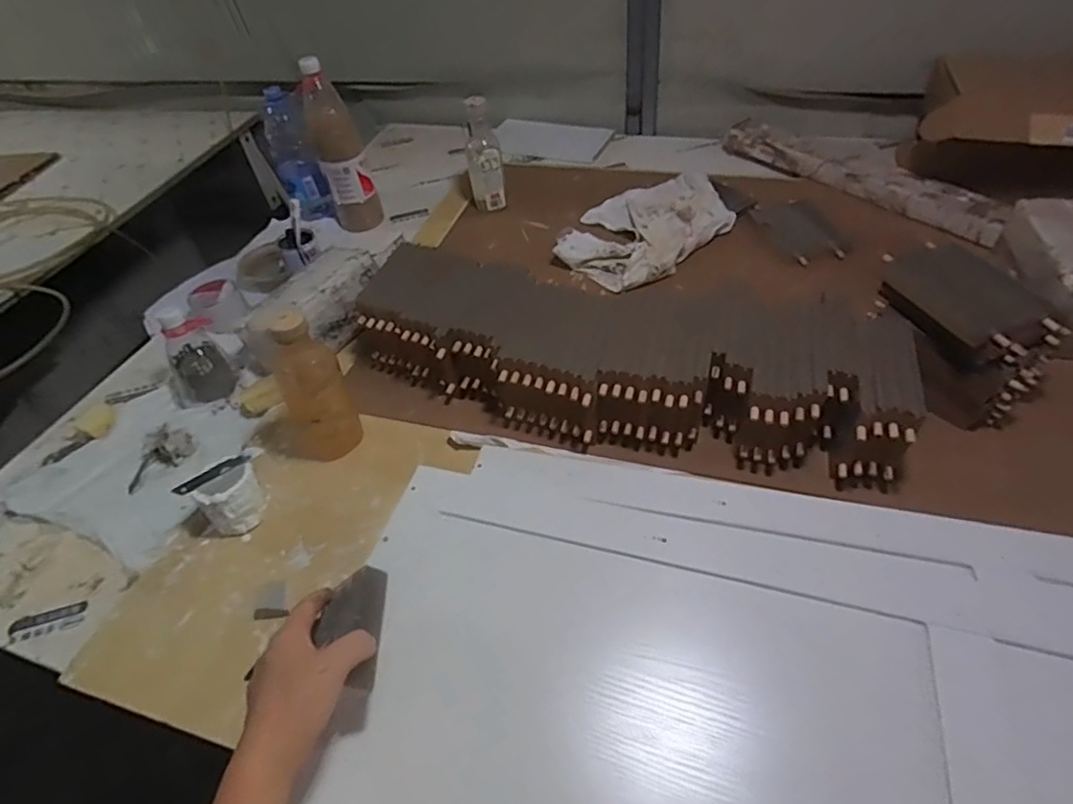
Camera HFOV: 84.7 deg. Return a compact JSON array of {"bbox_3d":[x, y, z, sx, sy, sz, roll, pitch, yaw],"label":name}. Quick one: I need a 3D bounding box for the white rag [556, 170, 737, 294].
[{"bbox_3d":[0.198,-0.323,1.047,0.234,0.038,0.358,32,59,31],"label":"white rag"}]

